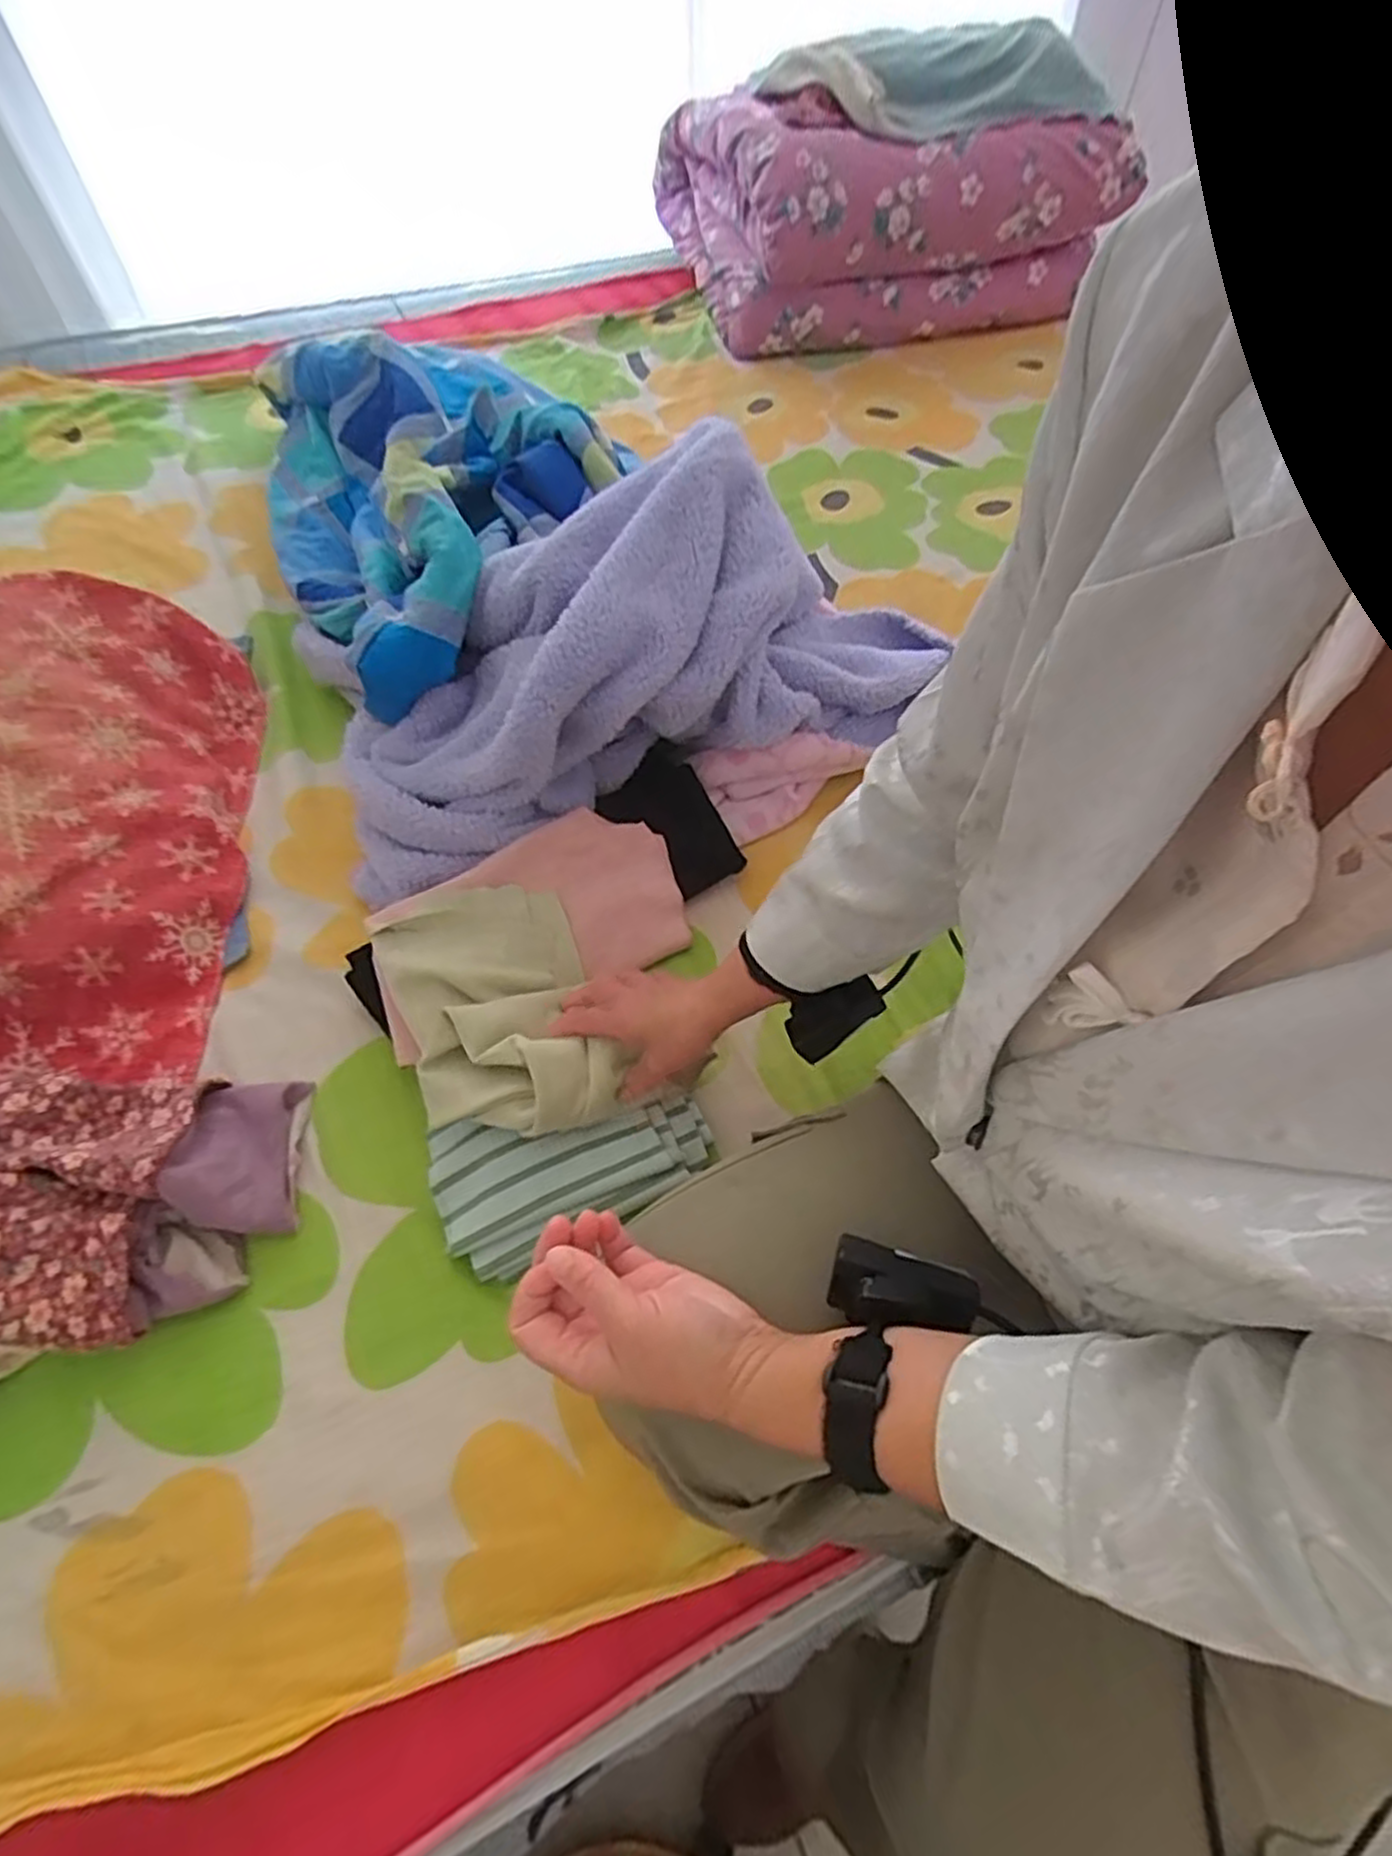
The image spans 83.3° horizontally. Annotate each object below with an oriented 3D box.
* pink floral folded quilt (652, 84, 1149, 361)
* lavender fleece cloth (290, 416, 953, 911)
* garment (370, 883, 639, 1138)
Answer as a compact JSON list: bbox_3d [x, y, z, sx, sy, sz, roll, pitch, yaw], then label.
[{"bbox_3d":[0.312,-1.271,1.347,0.650,0.300,0.475,-18,60,-11],"label":"pink floral folded quilt"},{"bbox_3d":[-0.060,-0.282,0.739,0.605,0.195,0.300,-19,60,-11],"label":"lavender fleece cloth"},{"bbox_3d":[-0.150,0.064,0.612,0.148,0.060,0.220,-21,60,-13],"label":"garment"}]

